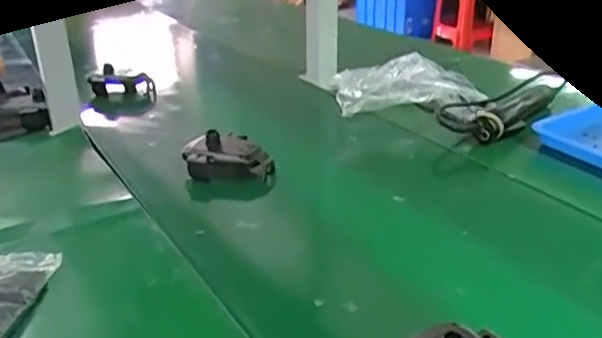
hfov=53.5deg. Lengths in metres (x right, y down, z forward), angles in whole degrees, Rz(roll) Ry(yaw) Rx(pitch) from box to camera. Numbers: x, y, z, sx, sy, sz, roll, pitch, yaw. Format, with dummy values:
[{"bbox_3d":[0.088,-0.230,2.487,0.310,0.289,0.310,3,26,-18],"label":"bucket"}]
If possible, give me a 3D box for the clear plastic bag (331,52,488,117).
[{"bbox_3d":[0.163,-0.133,0.939,0.216,0.066,0.089,-9,24,0],"label":"clear plastic bag"}]

